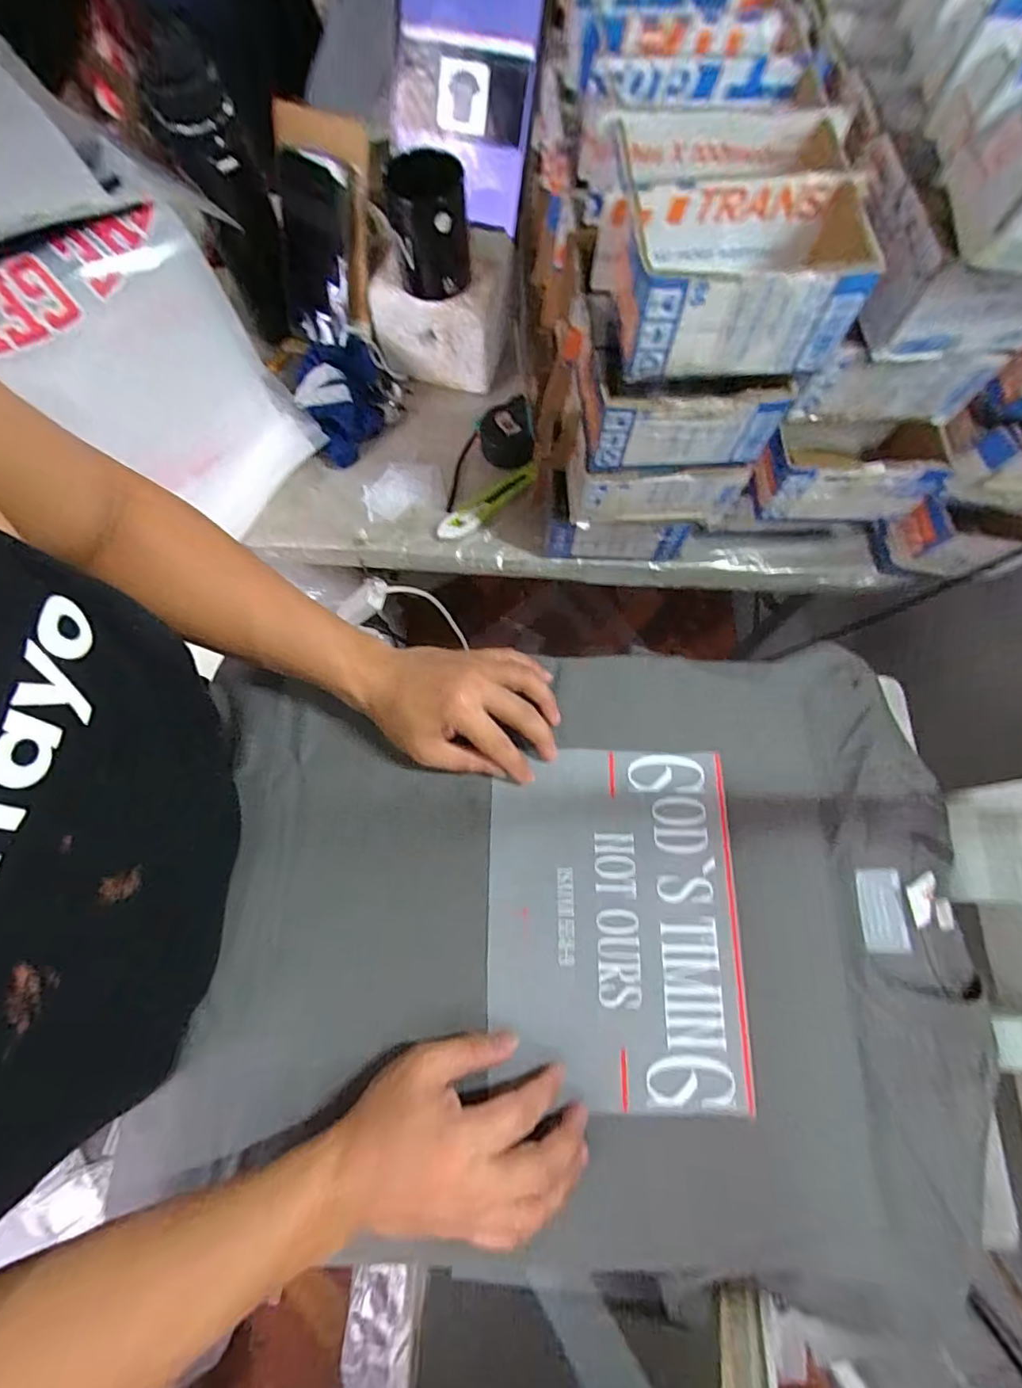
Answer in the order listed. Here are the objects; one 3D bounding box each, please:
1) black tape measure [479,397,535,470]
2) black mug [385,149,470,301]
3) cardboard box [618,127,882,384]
[{"bbox_3d":[-0.006,-0.324,0.664,0.063,0.037,0.071,-8,73,-4],"label":"black tape measure"},{"bbox_3d":[-0.088,-0.497,0.573,0.082,0.104,0.078,-7,73,-4],"label":"black mug"},{"bbox_3d":[0.165,-0.298,0.388,0.169,0.071,0.104,-1,73,-2],"label":"cardboard box"}]

